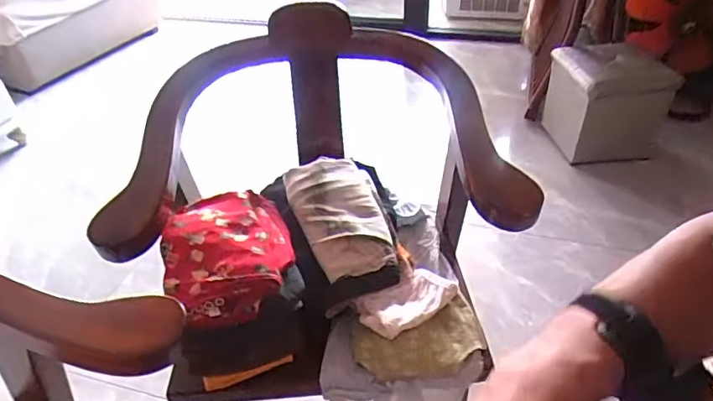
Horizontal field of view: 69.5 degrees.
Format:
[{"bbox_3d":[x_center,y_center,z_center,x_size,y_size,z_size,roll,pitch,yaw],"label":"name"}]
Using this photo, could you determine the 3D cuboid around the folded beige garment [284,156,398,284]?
[{"bbox_3d":[-0.025,0.016,0.831,0.140,0.072,0.217,-13,39,-12],"label":"folded beige garment"}]

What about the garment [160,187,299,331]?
[{"bbox_3d":[-0.183,0.067,0.737,0.172,0.038,0.239,-11,39,-10],"label":"garment"}]

